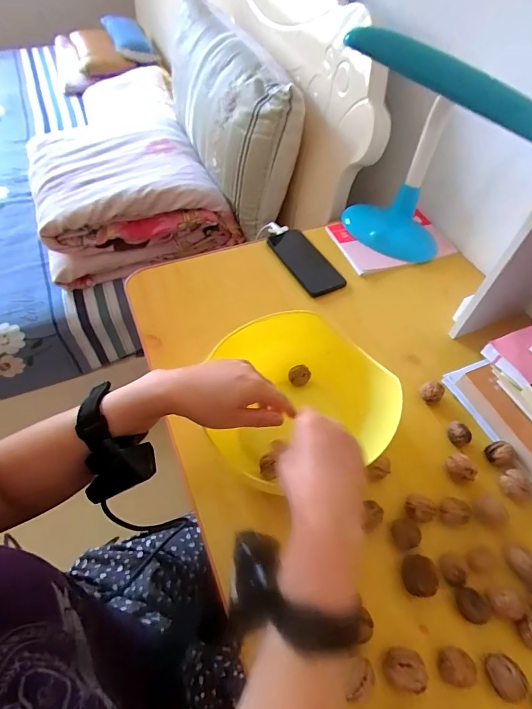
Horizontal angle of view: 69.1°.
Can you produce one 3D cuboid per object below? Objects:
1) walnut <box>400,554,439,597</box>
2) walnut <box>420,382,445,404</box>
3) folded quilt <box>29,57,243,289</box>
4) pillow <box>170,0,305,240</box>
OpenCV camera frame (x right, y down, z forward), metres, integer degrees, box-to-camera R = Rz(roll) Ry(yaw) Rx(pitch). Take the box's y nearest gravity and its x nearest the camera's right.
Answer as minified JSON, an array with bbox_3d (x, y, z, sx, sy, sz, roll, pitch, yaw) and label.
[{"bbox_3d":[0.154,0.228,0.396,0.029,0.036,0.038,4,54,-1],"label":"walnut"},{"bbox_3d":[0.221,0.053,0.518,0.028,0.030,0.023,34,59,19],"label":"walnut"},{"bbox_3d":[-0.335,-0.393,0.982,0.450,0.205,0.328,-14,56,-13],"label":"folded quilt"},{"bbox_3d":[-0.101,-0.596,0.951,0.166,0.279,0.566,-16,57,-14],"label":"pillow"}]

